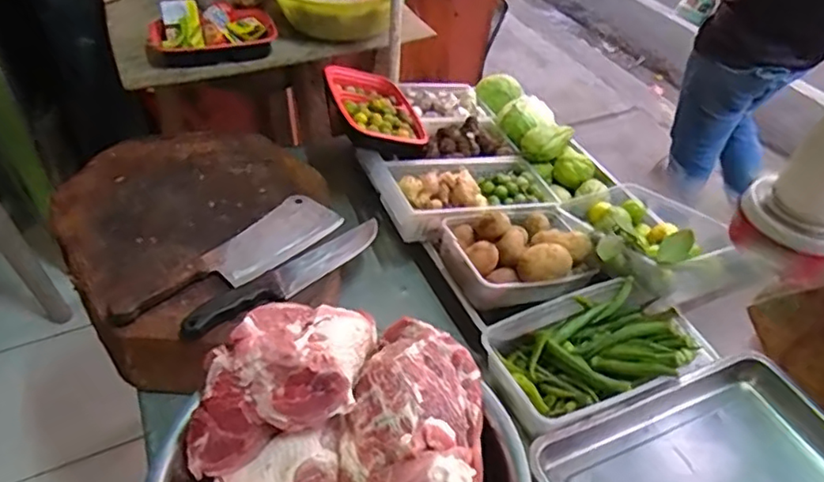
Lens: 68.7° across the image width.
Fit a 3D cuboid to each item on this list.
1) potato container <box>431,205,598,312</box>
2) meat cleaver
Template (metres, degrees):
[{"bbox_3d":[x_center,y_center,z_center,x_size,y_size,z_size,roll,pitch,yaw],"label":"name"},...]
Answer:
[{"bbox_3d":[0.165,0.010,0.907,0.216,0.083,0.156,-13,48,-14],"label":"potato container"},{"bbox_3d":[-0.243,0.030,0.836,0.094,0.028,0.324,31,53,25],"label":"meat cleaver"}]

